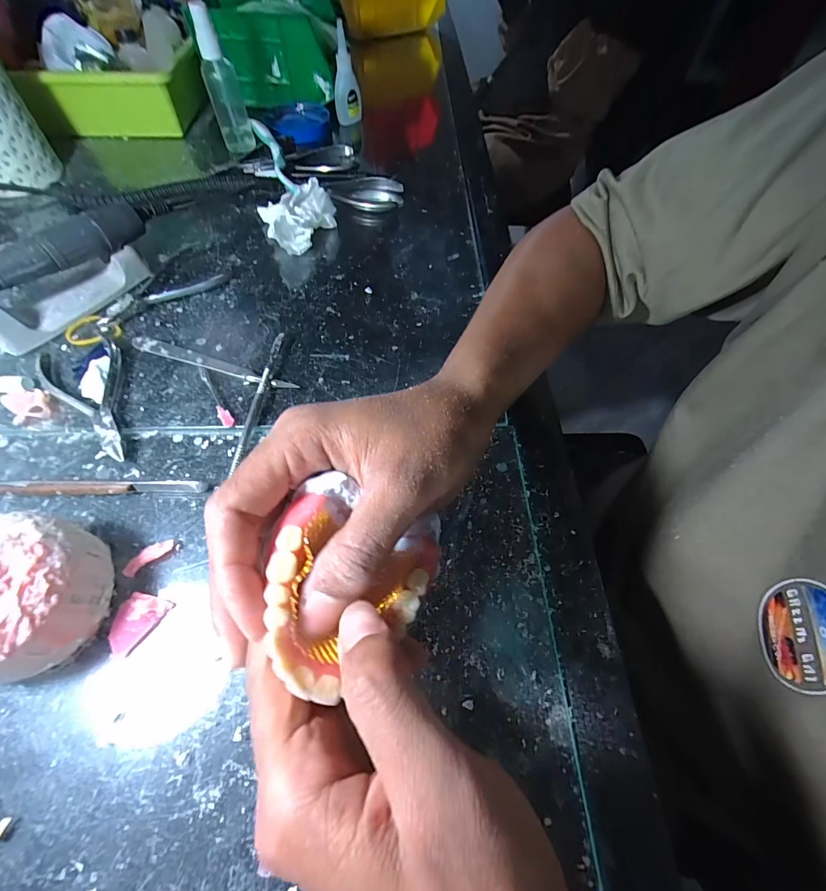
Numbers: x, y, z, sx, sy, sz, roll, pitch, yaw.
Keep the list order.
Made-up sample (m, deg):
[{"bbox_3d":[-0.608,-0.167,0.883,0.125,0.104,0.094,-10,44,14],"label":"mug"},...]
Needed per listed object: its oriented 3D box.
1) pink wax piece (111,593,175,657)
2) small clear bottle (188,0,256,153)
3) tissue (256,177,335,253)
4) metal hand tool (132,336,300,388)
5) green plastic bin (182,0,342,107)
[{"bbox_3d":[-0.144,0.090,0.195,0.019,0.004,0.028,37,59,0],"label":"pink wax piece"},{"bbox_3d":[-0.207,-0.396,0.406,0.035,0.109,0.034,-15,62,-11],"label":"small clear bottle"},{"bbox_3d":[-0.107,-0.213,0.353,0.069,0.034,0.045,-33,67,-19],"label":"tissue"},{"bbox_3d":[-0.152,-0.061,0.284,0.137,0.005,0.013,18,61,8],"label":"metal hand tool"},{"bbox_3d":[-0.184,-0.569,0.524,0.172,0.086,0.248,-4,61,-5],"label":"green plastic bin"}]

